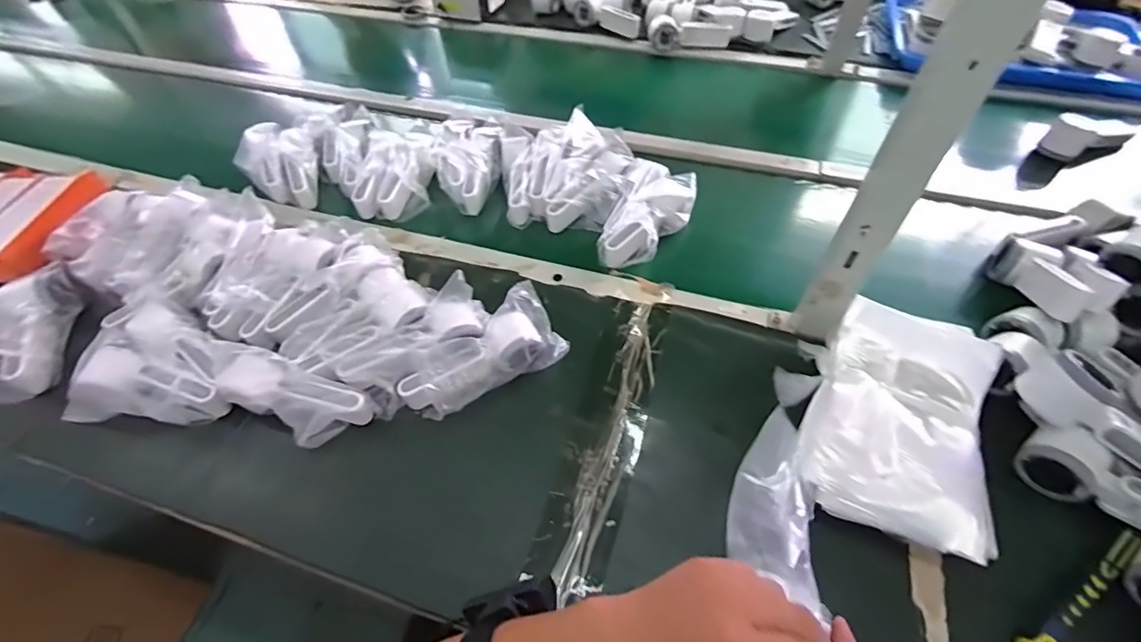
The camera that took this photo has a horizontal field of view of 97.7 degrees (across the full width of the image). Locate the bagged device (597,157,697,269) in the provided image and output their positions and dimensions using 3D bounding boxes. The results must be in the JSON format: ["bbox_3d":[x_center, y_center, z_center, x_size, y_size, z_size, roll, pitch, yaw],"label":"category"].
[{"bbox_3d":[0.114,-0.153,0.714,0.105,0.069,0.180,15,56,13],"label":"bagged device"}]

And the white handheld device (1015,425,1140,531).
[{"bbox_3d":[0.508,0.162,0.447,0.051,0.057,0.163,-31,38,-19],"label":"white handheld device"}]

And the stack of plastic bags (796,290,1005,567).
[{"bbox_3d":[0.321,0.092,0.497,0.176,0.044,0.234,14,63,11],"label":"stack of plastic bags"}]

